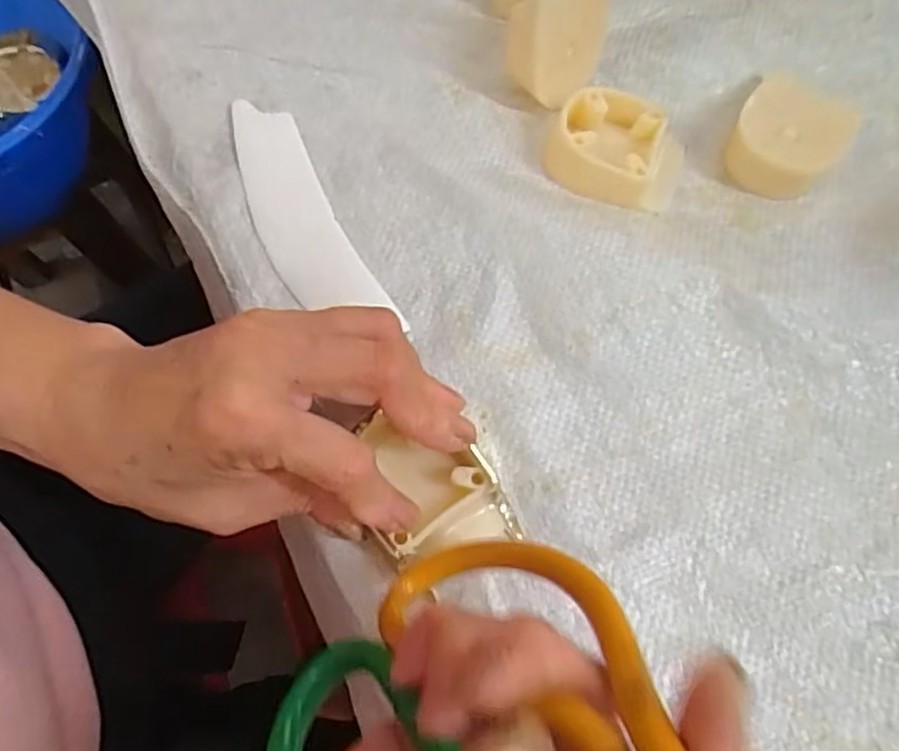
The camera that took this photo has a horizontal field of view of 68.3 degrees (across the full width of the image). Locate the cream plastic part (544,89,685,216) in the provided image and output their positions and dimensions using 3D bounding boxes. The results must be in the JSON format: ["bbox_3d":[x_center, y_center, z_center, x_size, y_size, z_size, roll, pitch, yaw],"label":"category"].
[{"bbox_3d":[0.077,-0.105,0.303,0.061,0.019,0.046,21,68,7],"label":"cream plastic part"}]

